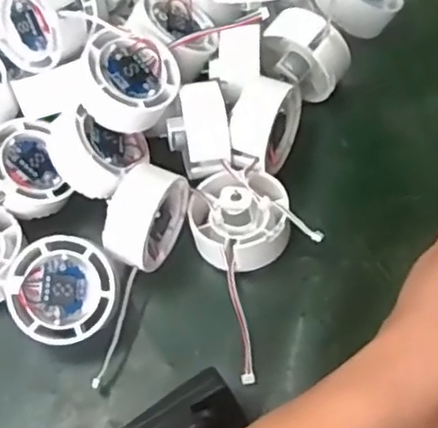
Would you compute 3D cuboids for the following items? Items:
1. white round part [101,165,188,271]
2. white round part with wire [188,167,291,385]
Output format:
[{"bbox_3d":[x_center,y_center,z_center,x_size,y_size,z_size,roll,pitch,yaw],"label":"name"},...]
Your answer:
[{"bbox_3d":[-0.039,0.002,0.367,0.025,0.052,0.055,22,64,15],"label":"white round part"},{"bbox_3d":[0.016,0.027,0.360,0.052,0.032,0.111,-9,60,-2],"label":"white round part with wire"}]

